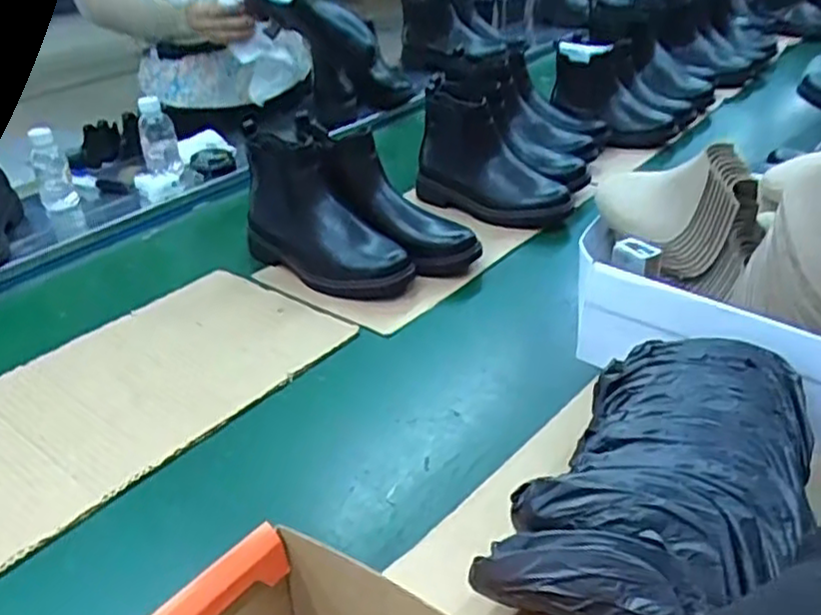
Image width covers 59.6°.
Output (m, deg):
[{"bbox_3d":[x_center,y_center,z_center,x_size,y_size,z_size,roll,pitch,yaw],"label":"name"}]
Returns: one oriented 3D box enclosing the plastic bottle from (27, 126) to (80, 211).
[{"bbox_3d":[-0.539,-0.202,1.072,0.044,0.123,0.049,-24,38,-29],"label":"plastic bottle"}]

